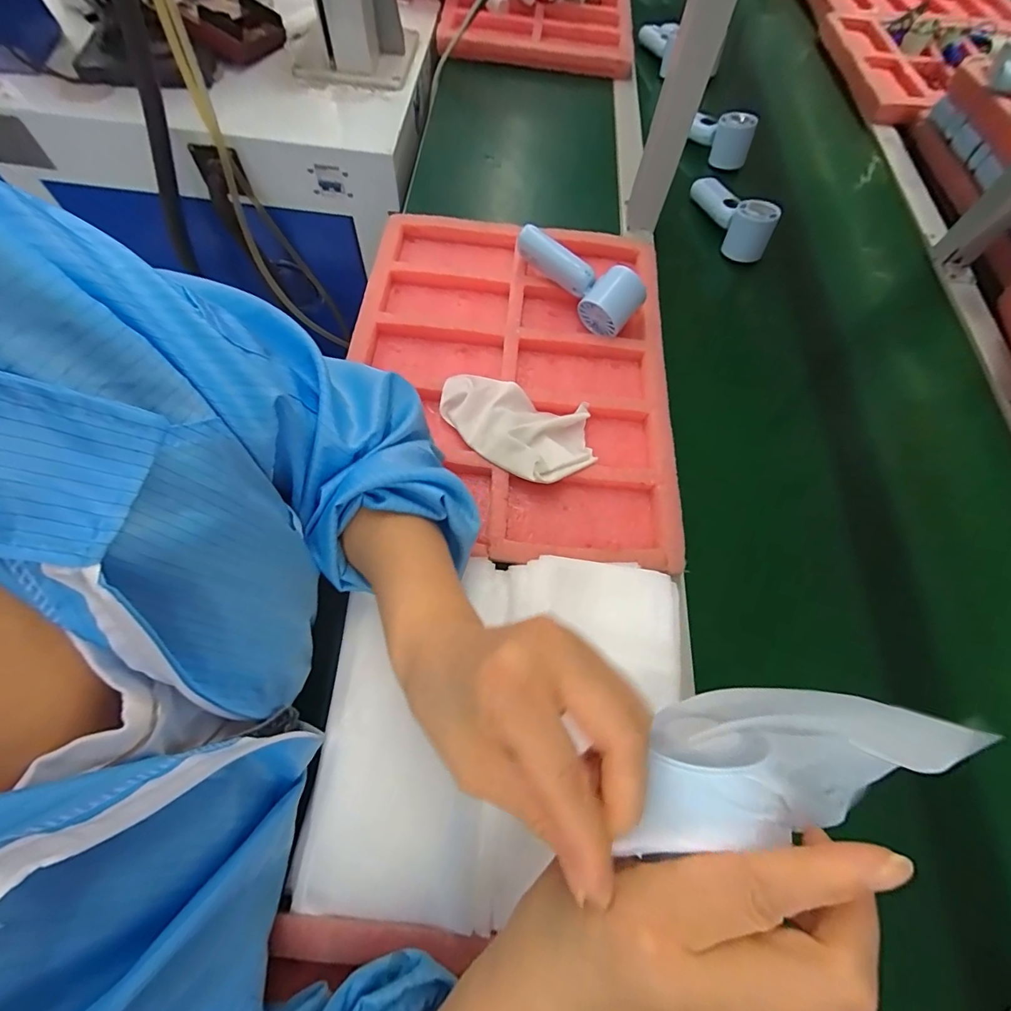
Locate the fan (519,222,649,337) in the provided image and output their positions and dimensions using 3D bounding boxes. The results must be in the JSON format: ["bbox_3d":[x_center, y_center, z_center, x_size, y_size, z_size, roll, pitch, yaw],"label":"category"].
[{"bbox_3d":[0.076,-0.253,0.528,0.155,0.058,0.060,35,67,12],"label":"fan"}]

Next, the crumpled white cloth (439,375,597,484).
[{"bbox_3d":[0.007,-0.072,0.456,0.154,0.027,0.099,16,65,4],"label":"crumpled white cloth"}]

